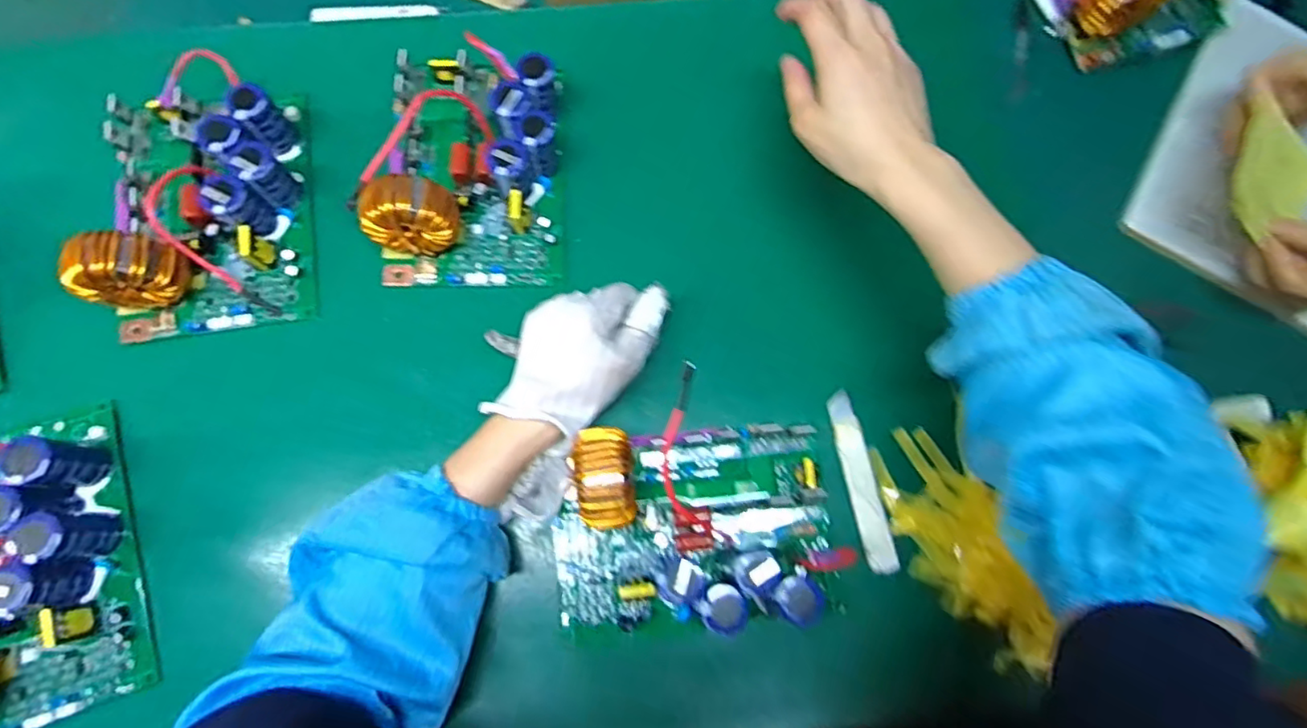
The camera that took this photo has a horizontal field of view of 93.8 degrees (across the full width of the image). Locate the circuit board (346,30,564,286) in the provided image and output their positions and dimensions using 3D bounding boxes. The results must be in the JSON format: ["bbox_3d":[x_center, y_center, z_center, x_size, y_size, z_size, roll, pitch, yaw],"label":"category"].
[{"bbox_3d":[-0.137,-0.156,0.457,0.137,0.060,0.183,-1,78,-3],"label":"circuit board"}]

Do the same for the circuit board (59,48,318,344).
[{"bbox_3d":[-0.329,-0.126,0.441,0.137,0.064,0.199,-9,78,-5],"label":"circuit board"}]

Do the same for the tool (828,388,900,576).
[{"bbox_3d":[0.151,0.085,0.444,0.023,0.011,0.129,-12,77,-6],"label":"tool"}]

